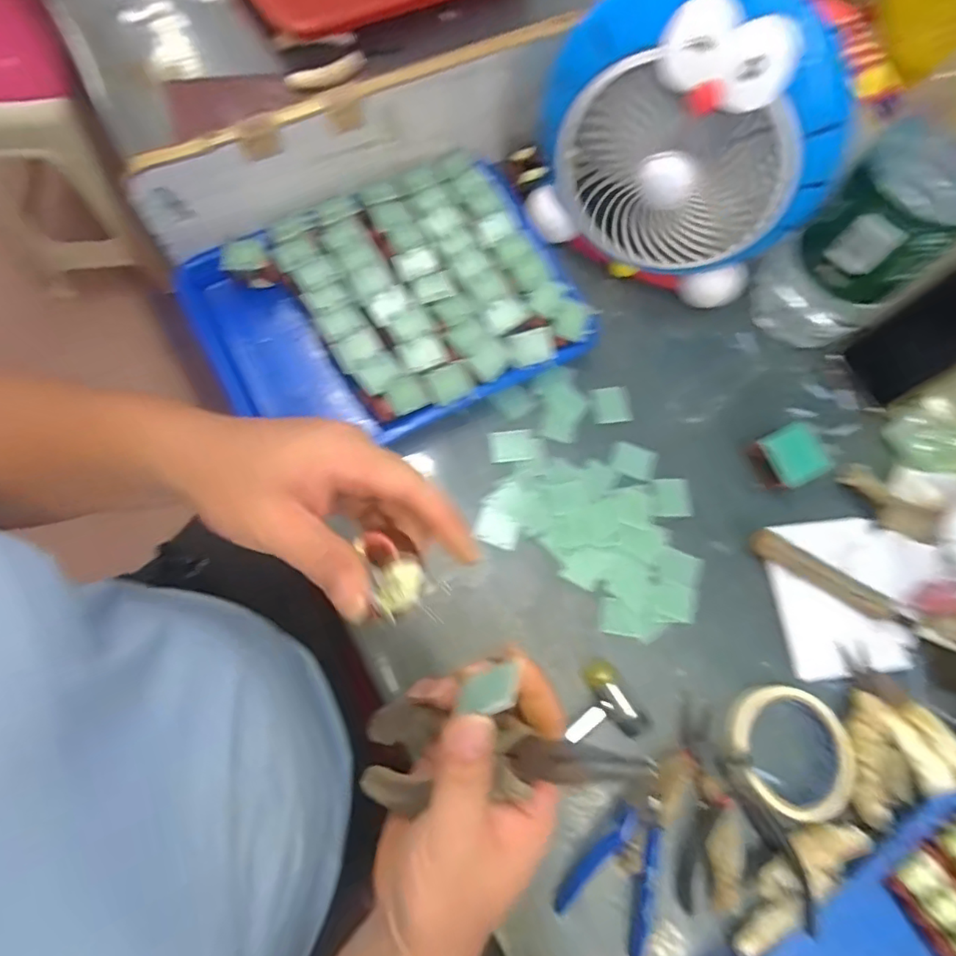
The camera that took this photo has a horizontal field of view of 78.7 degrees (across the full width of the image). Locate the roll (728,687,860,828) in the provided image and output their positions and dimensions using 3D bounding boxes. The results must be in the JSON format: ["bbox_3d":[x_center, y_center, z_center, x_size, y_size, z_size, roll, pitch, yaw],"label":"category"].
[{"bbox_3d":[0.247,0.214,0.458,0.096,0.027,0.096,1,73,-4],"label":"roll"}]

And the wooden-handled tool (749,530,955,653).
[{"bbox_3d":[0.321,0.101,0.502,0.184,0.020,0.024,33,73,6],"label":"wooden-handled tool"}]

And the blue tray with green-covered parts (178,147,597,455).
[{"bbox_3d":[-0.089,-0.155,0.544,0.319,0.055,0.241,-26,76,-12],"label":"blue tray with green-covered parts"}]

